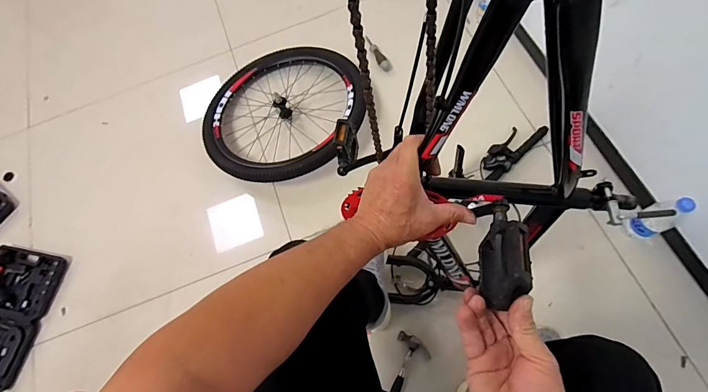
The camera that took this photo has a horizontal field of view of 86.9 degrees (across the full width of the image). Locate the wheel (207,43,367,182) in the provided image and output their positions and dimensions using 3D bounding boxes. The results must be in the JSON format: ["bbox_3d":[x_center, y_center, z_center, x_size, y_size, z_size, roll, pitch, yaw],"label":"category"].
[{"bbox_3d":[-0.230,-0.312,1.206,0.535,0.116,0.588,-2,69,6],"label":"wheel"}]

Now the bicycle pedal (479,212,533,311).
[{"bbox_3d":[0.160,0.066,0.394,0.031,0.072,0.104,9,71,5],"label":"bicycle pedal"}]

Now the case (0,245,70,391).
[{"bbox_3d":[-1.016,0.346,1.087,0.243,0.048,0.378,7,71,10],"label":"case"}]

